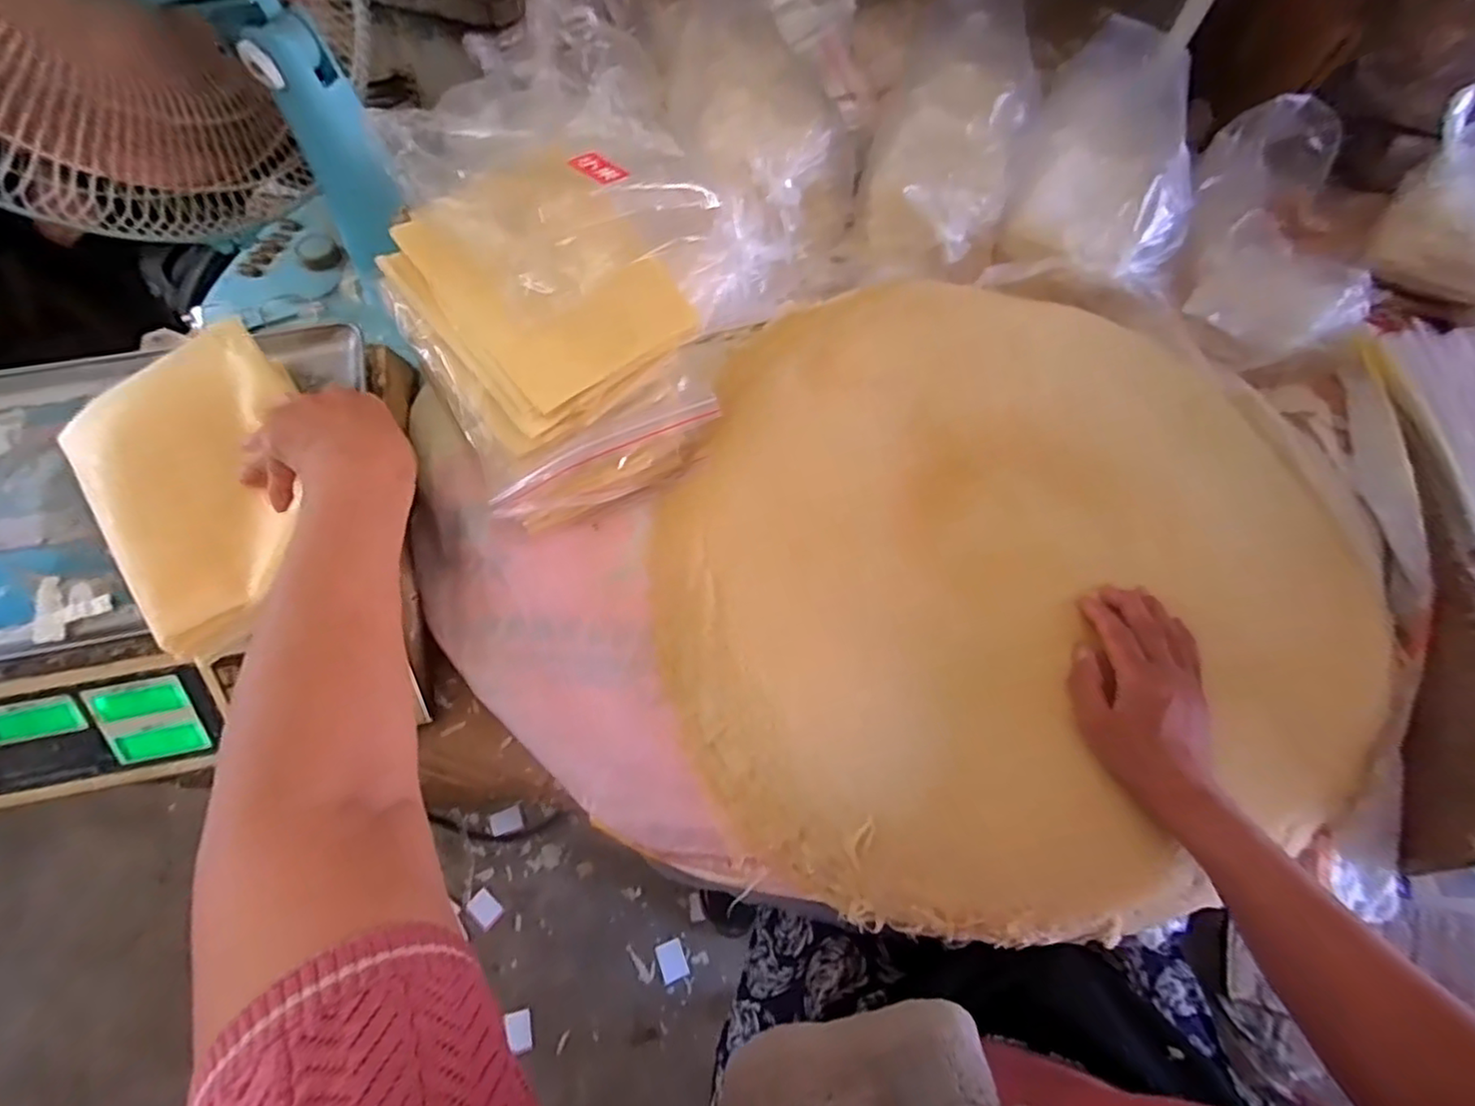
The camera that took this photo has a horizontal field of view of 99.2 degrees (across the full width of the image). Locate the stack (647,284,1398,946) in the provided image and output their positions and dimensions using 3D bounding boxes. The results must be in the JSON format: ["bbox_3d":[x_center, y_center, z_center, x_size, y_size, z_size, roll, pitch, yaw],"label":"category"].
[{"bbox_3d":[0.223,-0.006,0.523,0.584,0.066,0.533,-19,67,-12],"label":"stack"}]

